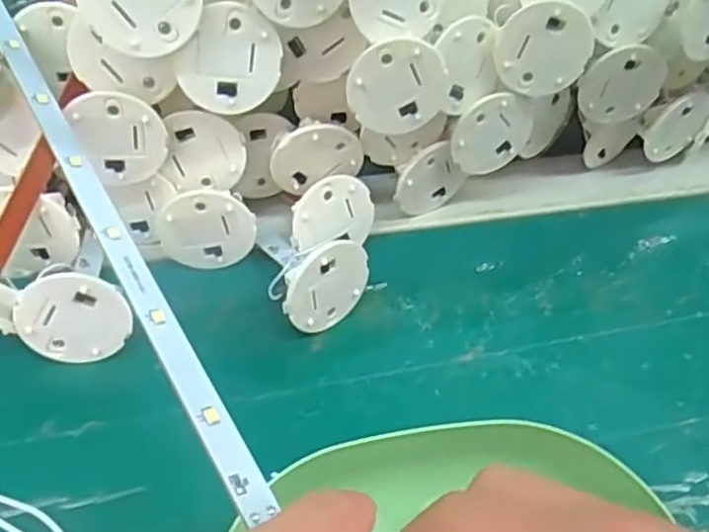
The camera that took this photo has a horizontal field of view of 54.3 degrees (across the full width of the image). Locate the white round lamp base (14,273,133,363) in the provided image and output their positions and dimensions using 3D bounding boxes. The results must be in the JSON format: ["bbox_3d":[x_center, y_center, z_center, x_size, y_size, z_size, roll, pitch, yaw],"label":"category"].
[{"bbox_3d":[-0.100,0.019,0.246,0.037,0.035,0.004,21,22,-27],"label":"white round lamp base"}]

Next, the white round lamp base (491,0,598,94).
[{"bbox_3d":[0.078,-0.088,0.280,0.042,0.037,0.004,-12,37,13],"label":"white round lamp base"}]

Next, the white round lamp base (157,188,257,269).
[{"bbox_3d":[-0.059,-0.013,0.280,0.037,0.039,0.008,-9,50,-10],"label":"white round lamp base"}]

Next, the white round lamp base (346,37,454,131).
[{"bbox_3d":[0.017,-0.069,0.266,0.037,0.039,0.006,-30,40,11],"label":"white round lamp base"}]

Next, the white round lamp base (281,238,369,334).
[{"bbox_3d":[-0.010,0.009,0.267,0.038,0.039,0.010,-34,58,-27],"label":"white round lamp base"}]

